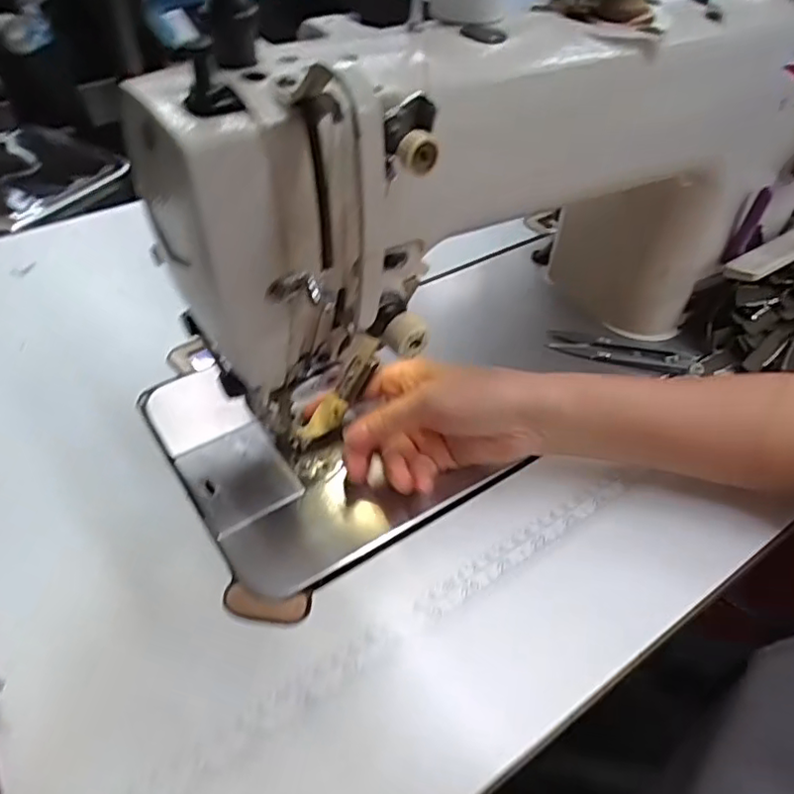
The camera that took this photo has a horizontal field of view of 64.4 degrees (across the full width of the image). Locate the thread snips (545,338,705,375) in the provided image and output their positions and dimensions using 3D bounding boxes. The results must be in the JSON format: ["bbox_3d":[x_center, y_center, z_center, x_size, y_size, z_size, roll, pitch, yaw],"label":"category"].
[{"bbox_3d":[0.166,-0.033,0.460,0.104,0.010,0.021,12,47,6],"label":"thread snips"}]

